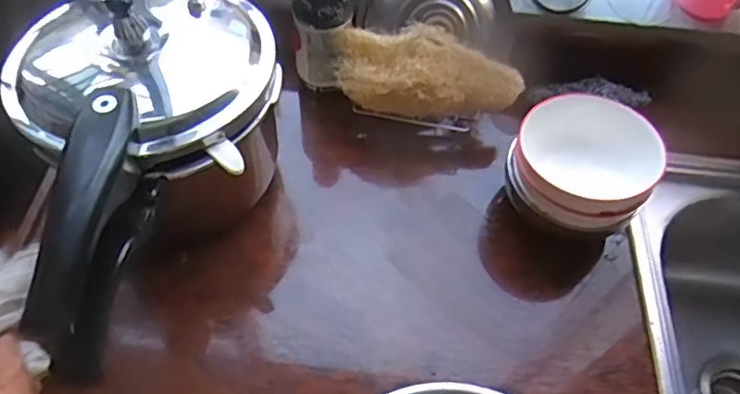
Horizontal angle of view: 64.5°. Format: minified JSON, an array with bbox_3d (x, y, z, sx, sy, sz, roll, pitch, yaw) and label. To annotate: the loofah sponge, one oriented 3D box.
[{"bbox_3d":[0.063,-0.133,0.618,0.191,0.064,0.063,-3,57,-6],"label":"loofah sponge"}]

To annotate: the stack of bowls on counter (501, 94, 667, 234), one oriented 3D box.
[{"bbox_3d":[0.200,-0.017,0.590,0.119,0.117,0.126,26,59,13],"label":"stack of bowls on counter"}]

